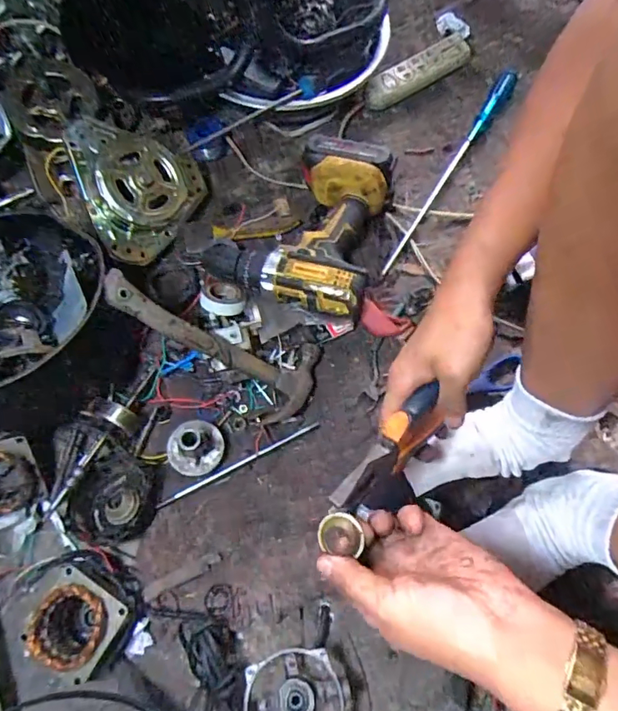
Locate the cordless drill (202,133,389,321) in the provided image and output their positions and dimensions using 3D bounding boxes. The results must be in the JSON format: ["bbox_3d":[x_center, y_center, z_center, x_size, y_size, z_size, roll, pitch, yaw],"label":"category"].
[{"bbox_3d":[-0.011,-0.160,0.589,0.182,0.072,0.216,13,69,8],"label":"cordless drill"}]

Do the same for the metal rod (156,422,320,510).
[{"bbox_3d":[-0.073,0.115,0.518,0.187,0.005,0.007,-26,71,-9],"label":"metal rod"}]

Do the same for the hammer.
[{"bbox_3d":[-0.099,-0.014,0.502,0.232,0.033,0.094,30,69,-23],"label":"hammer"}]

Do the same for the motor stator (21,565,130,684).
[{"bbox_3d":[-0.204,0.244,0.443,0.072,0.053,0.071,26,71,13],"label":"motor stator"}]

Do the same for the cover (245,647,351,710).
[{"bbox_3d":[-0.009,0.299,0.422,0.087,0.049,0.082,-3,68,1],"label":"cover"}]

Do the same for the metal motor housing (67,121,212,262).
[{"bbox_3d":[-0.211,-0.194,0.580,0.161,0.059,0.155,14,76,-17],"label":"metal motor housing"}]

